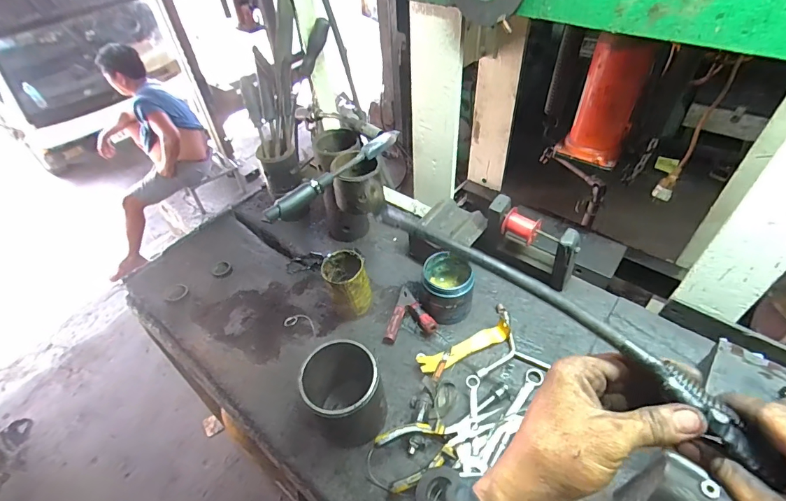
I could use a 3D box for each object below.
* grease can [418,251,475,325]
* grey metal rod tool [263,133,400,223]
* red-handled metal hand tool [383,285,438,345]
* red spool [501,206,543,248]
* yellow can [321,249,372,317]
[{"bbox_3d":[0.098,0.070,0.722,0.086,0.100,0.105,4,47,8],"label":"grease can"},{"bbox_3d":[-0.097,-0.129,0.672,0.026,0.034,0.279,33,57,30],"label":"grey metal rod tool"},{"bbox_3d":[0.041,0.121,0.726,0.084,0.038,0.115,12,49,15],"label":"red-handled metal hand tool"},{"bbox_3d":[0.233,-0.045,0.724,0.063,0.044,0.044,33,57,30],"label":"red spool"},{"bbox_3d":[-0.081,0.069,0.737,0.070,0.124,0.079,-31,52,-23],"label":"yellow can"}]

